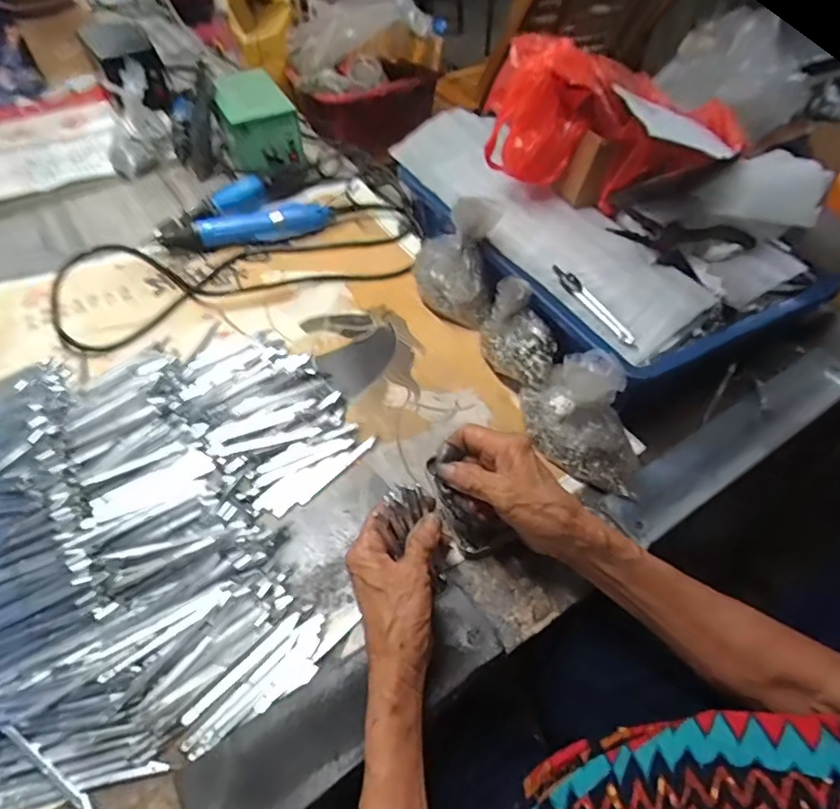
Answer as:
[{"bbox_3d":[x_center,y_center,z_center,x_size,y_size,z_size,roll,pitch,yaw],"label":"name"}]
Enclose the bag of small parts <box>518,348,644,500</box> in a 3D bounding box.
[{"bbox_3d":[0.139,0.005,0.447,0.049,0.101,0.129,-32,57,-25],"label":"bag of small parts"}]

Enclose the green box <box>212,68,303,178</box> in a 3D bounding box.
[{"bbox_3d":[-0.246,-0.422,0.805,0.099,0.082,0.156,-19,52,-16],"label":"green box"}]

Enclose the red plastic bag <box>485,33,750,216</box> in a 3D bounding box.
[{"bbox_3d":[0.174,-0.280,0.538,0.221,0.103,0.122,35,58,23],"label":"red plastic bag"}]

